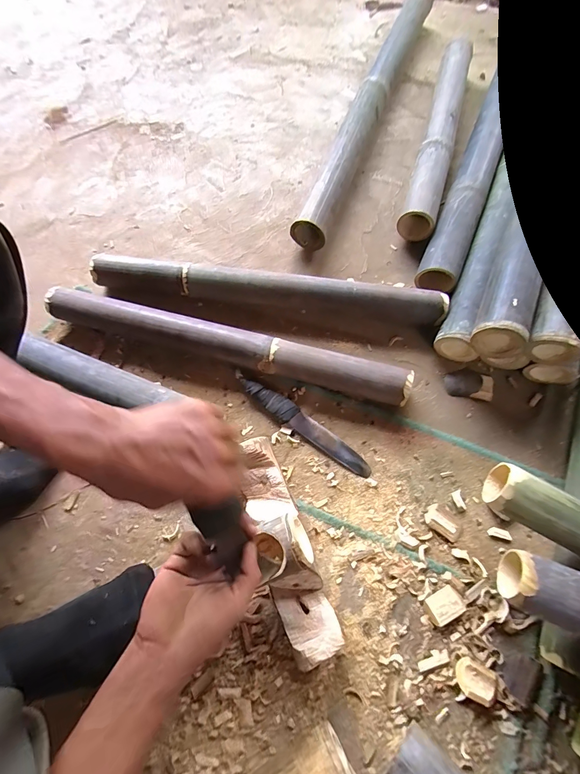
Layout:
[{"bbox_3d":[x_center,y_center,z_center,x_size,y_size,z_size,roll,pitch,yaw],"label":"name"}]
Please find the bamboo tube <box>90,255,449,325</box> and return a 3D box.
[{"bbox_3d":[-0.051,-0.183,0.645,0.666,0.070,0.061,8,71,4],"label":"bamboo tube"}]

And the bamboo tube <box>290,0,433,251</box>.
[{"bbox_3d":[0.195,-0.677,0.797,0.063,0.065,0.854,21,72,8],"label":"bamboo tube"}]

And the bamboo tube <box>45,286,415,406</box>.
[{"bbox_3d":[-0.114,-0.075,0.604,0.650,0.066,0.057,14,71,7],"label":"bamboo tube"}]

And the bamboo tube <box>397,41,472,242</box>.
[{"bbox_3d":[0.335,-0.575,0.765,0.073,0.082,0.569,16,72,7],"label":"bamboo tube"}]

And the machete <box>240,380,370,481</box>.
[{"bbox_3d":[0.025,0.066,0.576,0.261,0.018,0.037,36,75,13],"label":"machete"}]

